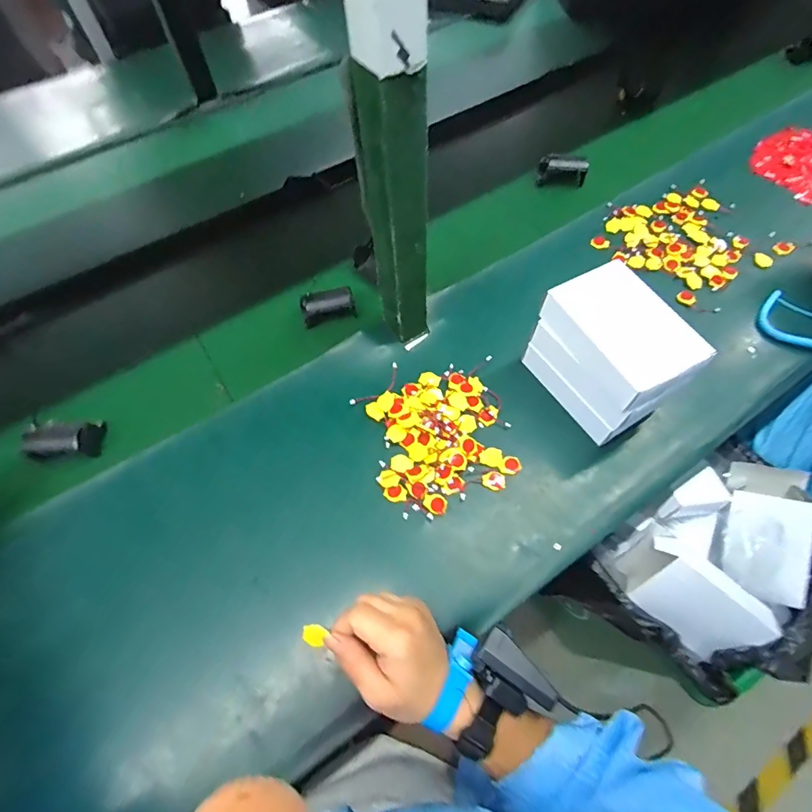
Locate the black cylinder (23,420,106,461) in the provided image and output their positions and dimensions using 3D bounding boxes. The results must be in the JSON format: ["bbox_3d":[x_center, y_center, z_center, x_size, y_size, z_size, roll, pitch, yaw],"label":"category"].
[{"bbox_3d":[-0.391,0.040,0.516,0.077,0.040,0.039,-6,62,-1],"label":"black cylinder"}]

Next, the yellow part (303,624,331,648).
[{"bbox_3d":[-0.077,0.192,0.378,0.021,0.010,0.017,21,65,12],"label":"yellow part"}]

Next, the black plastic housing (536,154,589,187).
[{"bbox_3d":[0.251,-0.376,0.722,0.073,0.046,0.031,5,62,4],"label":"black plastic housing"}]

